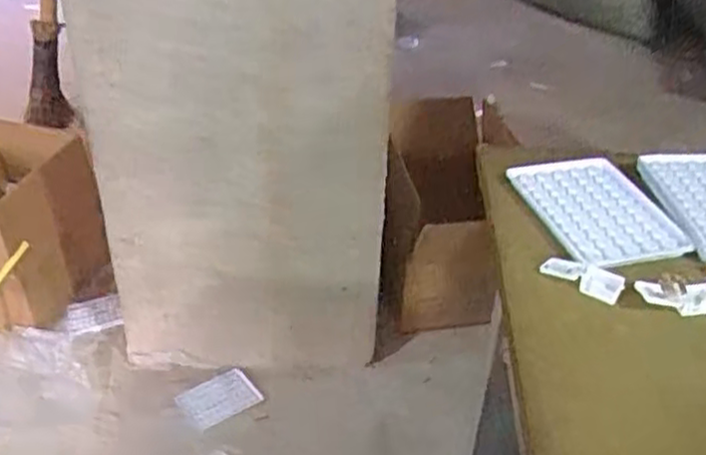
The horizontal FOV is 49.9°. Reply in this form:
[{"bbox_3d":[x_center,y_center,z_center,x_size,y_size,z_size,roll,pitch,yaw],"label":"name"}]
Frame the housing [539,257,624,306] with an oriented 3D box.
[{"bbox_3d":[0.157,0.035,0.523,0.053,0.014,0.020,21,40,24],"label":"housing"}]

